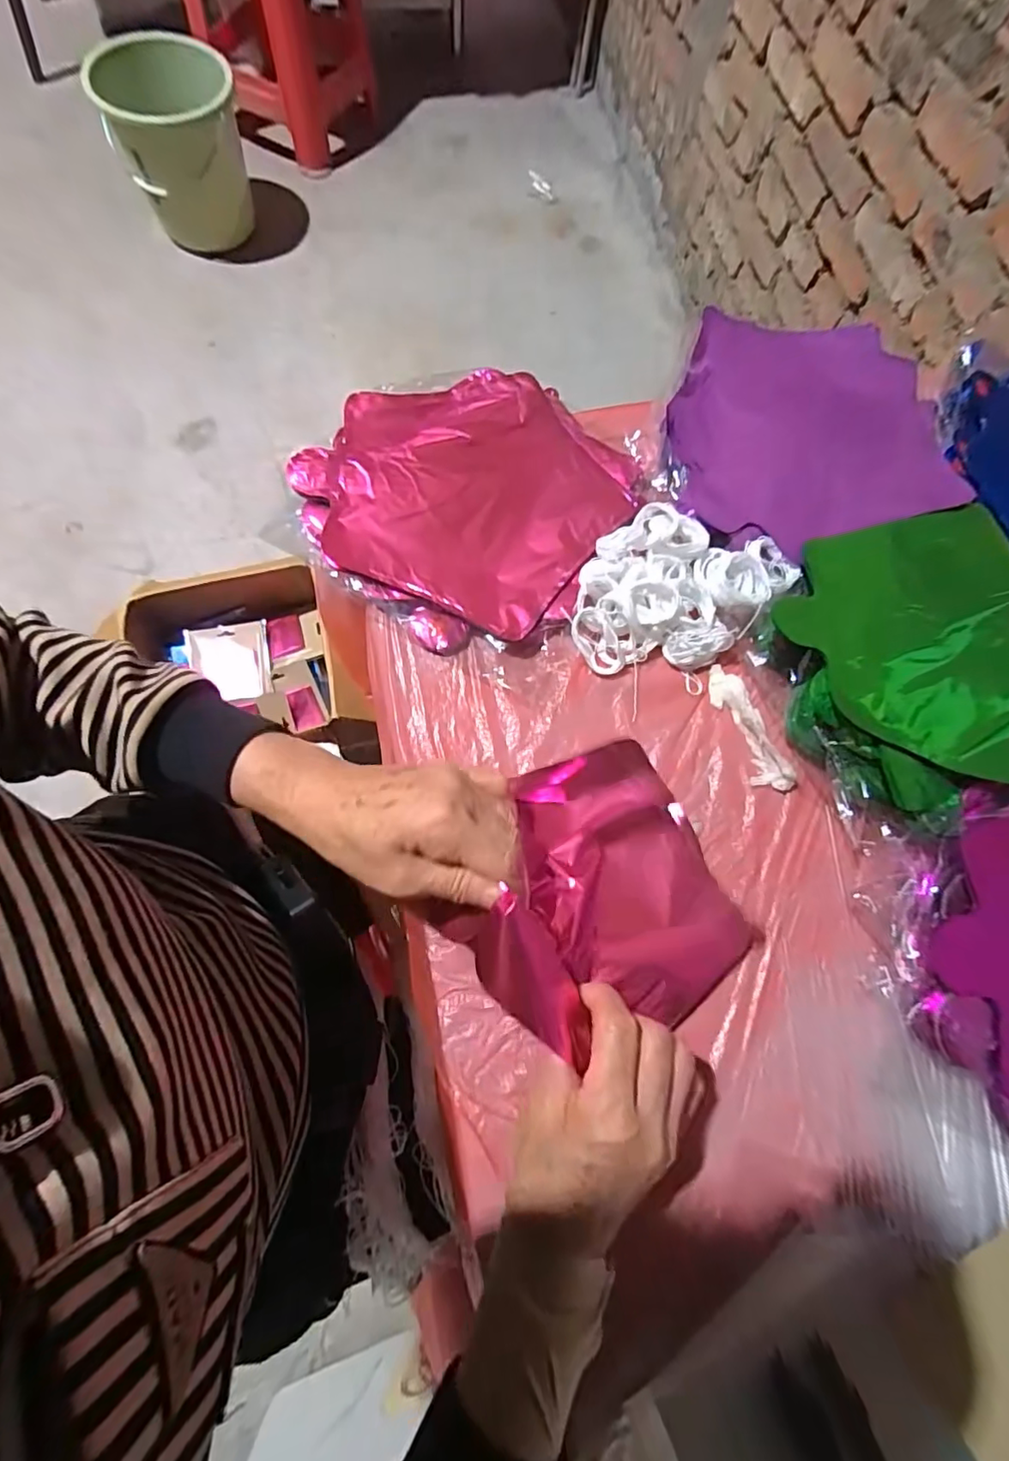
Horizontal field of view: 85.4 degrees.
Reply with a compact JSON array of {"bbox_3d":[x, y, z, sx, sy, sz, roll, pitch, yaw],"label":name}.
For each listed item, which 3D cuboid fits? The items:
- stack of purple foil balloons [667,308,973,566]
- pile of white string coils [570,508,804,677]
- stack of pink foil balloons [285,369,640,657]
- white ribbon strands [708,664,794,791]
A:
[{"bbox_3d":[0.252,-0.258,0.459,0.229,0.026,0.221,1,74,-5],"label":"stack of purple foil balloons"},{"bbox_3d":[0.136,-0.112,0.425,0.167,0.033,0.116,-3,74,-6],"label":"pile of white string coils"},{"bbox_3d":[-0.029,-0.193,0.443,0.236,0.034,0.248,31,74,4],"label":"stack of pink foil balloons"},{"bbox_3d":[0.184,-0.003,0.413,0.025,0.015,0.104,-19,76,-10],"label":"white ribbon strands"}]

